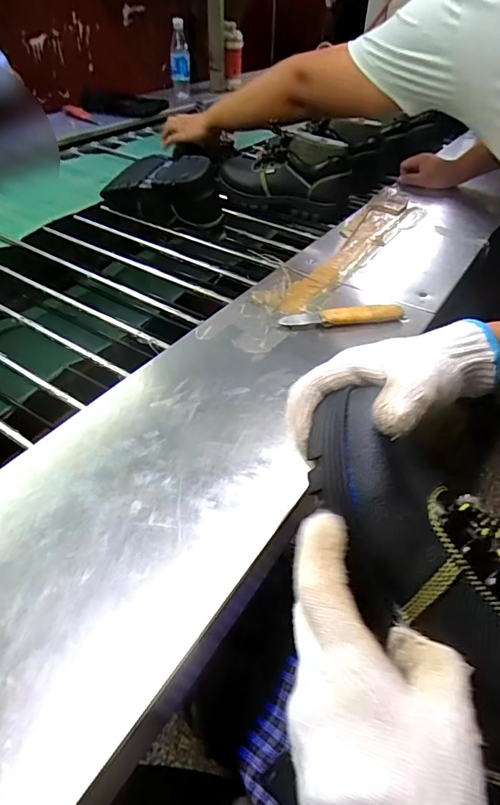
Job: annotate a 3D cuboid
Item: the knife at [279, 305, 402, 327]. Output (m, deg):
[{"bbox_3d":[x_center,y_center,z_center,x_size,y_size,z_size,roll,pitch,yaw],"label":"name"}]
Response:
[{"bbox_3d":[0.122,-0.110,0.594,0.161,0.015,0.026,-9,43,-10],"label":"knife"}]

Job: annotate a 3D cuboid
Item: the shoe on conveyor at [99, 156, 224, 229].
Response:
[{"bbox_3d":[-0.163,-0.397,0.855,0.249,0.119,0.096,30,49,26],"label":"shoe on conveyor"}]

